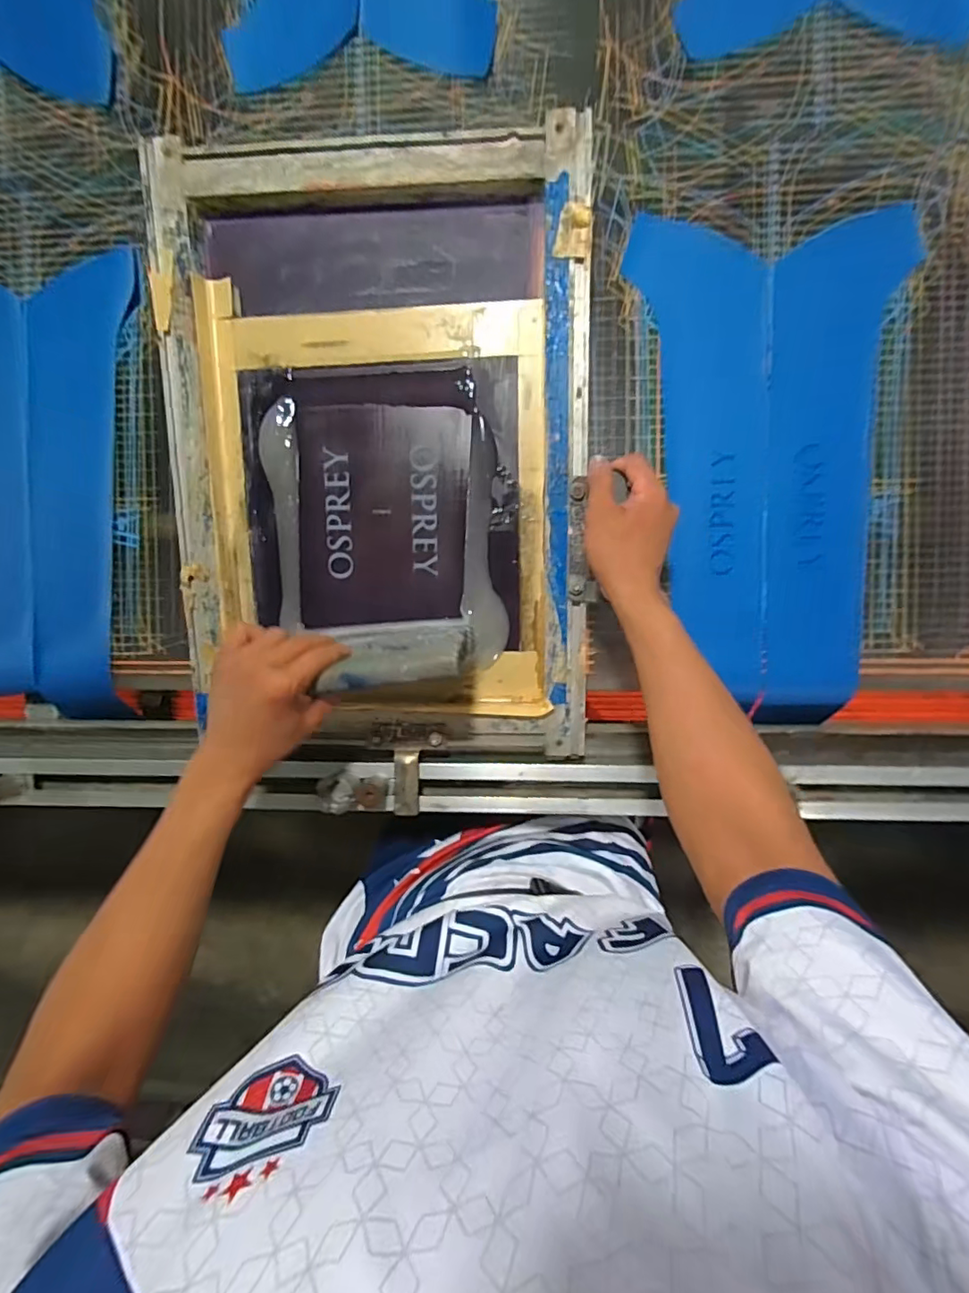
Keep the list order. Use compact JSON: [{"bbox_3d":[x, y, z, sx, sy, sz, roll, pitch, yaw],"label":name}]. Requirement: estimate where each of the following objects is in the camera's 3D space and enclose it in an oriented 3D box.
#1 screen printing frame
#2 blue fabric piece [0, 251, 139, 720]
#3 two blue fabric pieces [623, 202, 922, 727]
[{"bbox_3d":[-0.095,-0.162,0.502,0.372,0.034,0.517,1,100,2],"label":"screen printing frame"},{"bbox_3d":[-0.491,-0.162,0.593,0.235,0.042,0.475,1,92,4],"label":"blue fabric piece"},{"bbox_3d":[0.276,-0.171,0.535,0.242,0.010,0.477,1,92,4],"label":"two blue fabric pieces"}]

